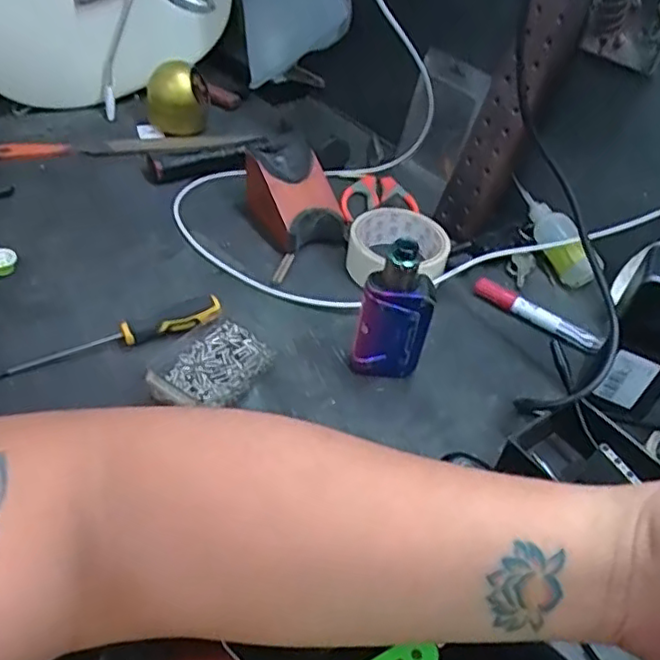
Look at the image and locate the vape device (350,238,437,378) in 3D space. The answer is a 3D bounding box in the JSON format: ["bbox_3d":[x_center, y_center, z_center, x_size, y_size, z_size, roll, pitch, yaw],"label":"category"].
[{"bbox_3d":[0.048,-0.015,0.472,0.054,0.126,0.026,8,44,0],"label":"vape device"}]

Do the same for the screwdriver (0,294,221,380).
[{"bbox_3d":[-0.166,0.004,0.492,0.165,0.021,0.025,-14,48,-21],"label":"screwdriver"}]

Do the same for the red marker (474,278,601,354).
[{"bbox_3d":[0.184,-0.015,0.568,0.116,0.011,0.017,32,49,23],"label":"red marker"}]

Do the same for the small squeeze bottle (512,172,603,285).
[{"bbox_3d":[0.215,-0.094,0.622,0.038,0.047,0.114,-15,63,-19],"label":"small squeeze bottle"}]

